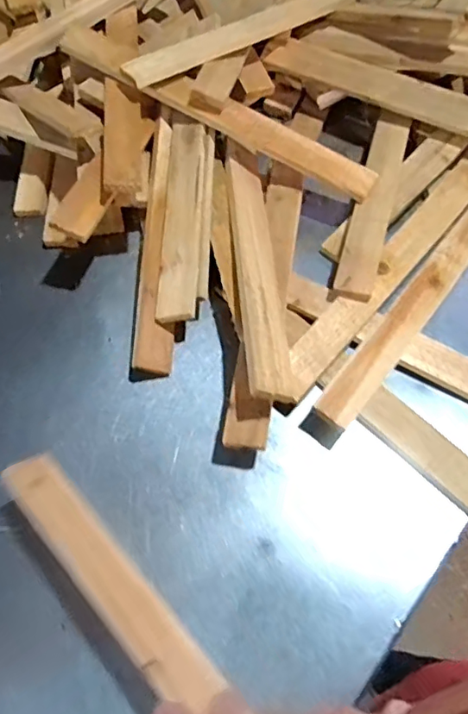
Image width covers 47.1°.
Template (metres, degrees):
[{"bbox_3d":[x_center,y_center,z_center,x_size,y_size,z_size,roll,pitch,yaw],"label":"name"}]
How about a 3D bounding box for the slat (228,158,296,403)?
[{"bbox_3d":[0.031,-0.113,0.679,0.058,0.016,0.382,10,52,-21],"label":"slat"}]

